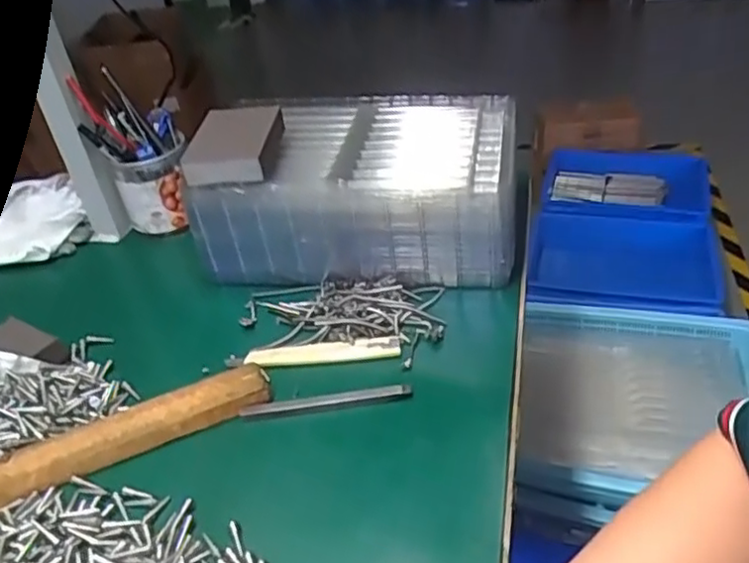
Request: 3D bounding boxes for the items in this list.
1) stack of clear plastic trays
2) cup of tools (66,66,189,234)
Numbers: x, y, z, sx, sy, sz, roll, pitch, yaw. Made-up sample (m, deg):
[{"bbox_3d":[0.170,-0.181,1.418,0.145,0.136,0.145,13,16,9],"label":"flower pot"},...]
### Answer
[{"bbox_3d":[-0.009,-0.088,0.632,0.275,0.119,0.170,4,39,10],"label":"stack of clear plastic trays"},{"bbox_3d":[-0.237,-0.130,0.679,0.084,0.146,0.078,-15,37,-9],"label":"cup of tools"}]

